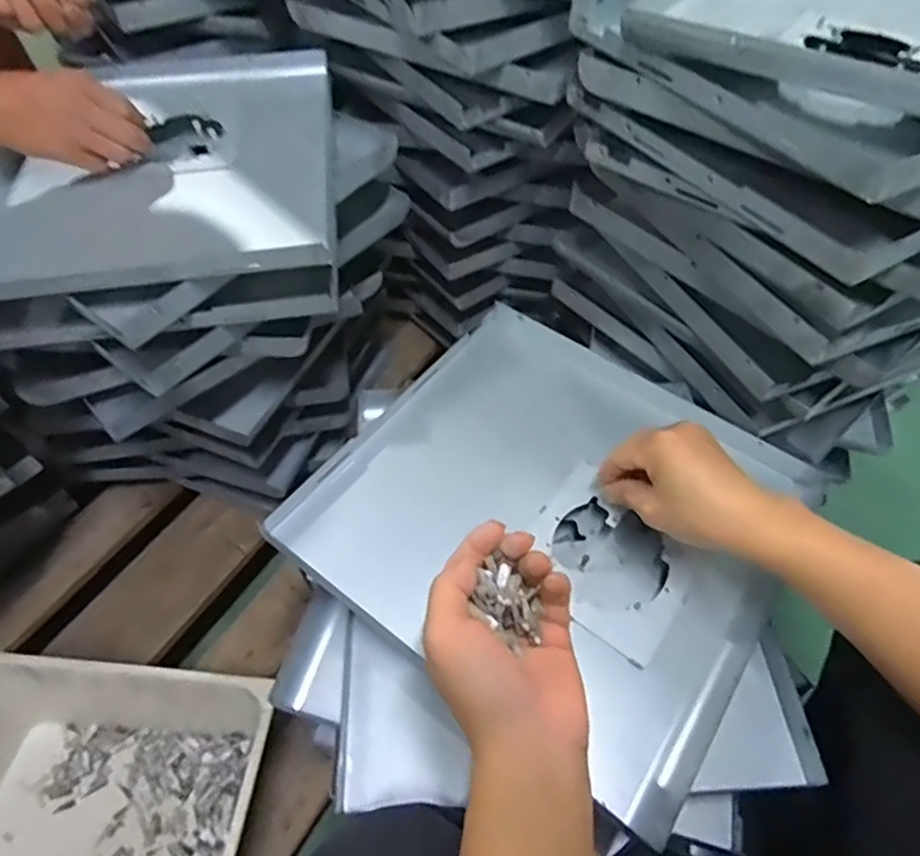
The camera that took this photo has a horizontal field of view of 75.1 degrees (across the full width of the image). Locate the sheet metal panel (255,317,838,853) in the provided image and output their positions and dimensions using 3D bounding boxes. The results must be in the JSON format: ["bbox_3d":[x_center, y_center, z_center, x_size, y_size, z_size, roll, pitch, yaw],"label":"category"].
[{"bbox_3d":[0.078,0.073,0.515,0.357,0.063,0.324,31,59,20],"label":"sheet metal panel"}]

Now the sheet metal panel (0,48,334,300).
[{"bbox_3d":[-0.298,-0.275,0.600,0.335,0.043,0.372,-6,54,-5],"label":"sheet metal panel"}]

